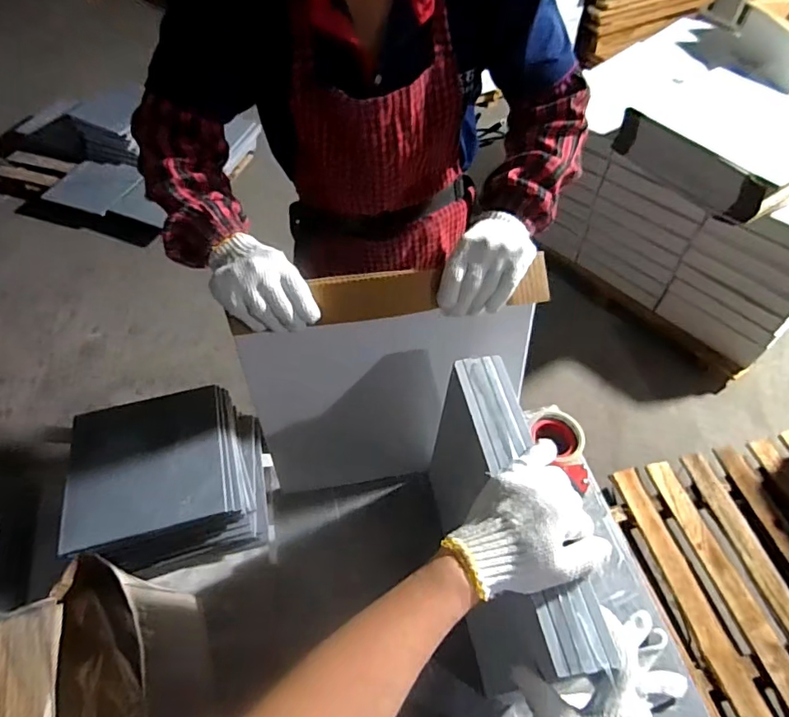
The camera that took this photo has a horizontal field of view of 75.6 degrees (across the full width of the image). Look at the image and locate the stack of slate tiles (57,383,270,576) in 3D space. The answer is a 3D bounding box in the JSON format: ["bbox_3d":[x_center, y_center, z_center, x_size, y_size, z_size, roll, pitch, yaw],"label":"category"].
[{"bbox_3d":[-0.471,0.257,1.077,0.334,0.189,0.300,-12,55,-9],"label":"stack of slate tiles"}]

